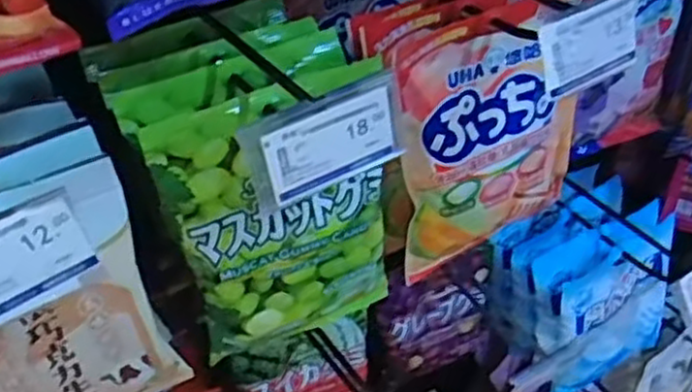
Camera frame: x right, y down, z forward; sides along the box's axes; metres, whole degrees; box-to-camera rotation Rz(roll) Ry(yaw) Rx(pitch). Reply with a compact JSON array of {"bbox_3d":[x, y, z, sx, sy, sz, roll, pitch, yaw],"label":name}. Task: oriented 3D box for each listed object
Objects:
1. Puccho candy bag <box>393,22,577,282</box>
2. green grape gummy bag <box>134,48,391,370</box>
[{"bbox_3d":[0.104,-0.038,0.522,0.140,0.187,0.028,-24,45,-20],"label":"Puccho candy bag"},{"bbox_3d":[-0.040,0.016,0.458,0.132,0.199,0.021,-18,37,-14],"label":"green grape gummy bag"}]

